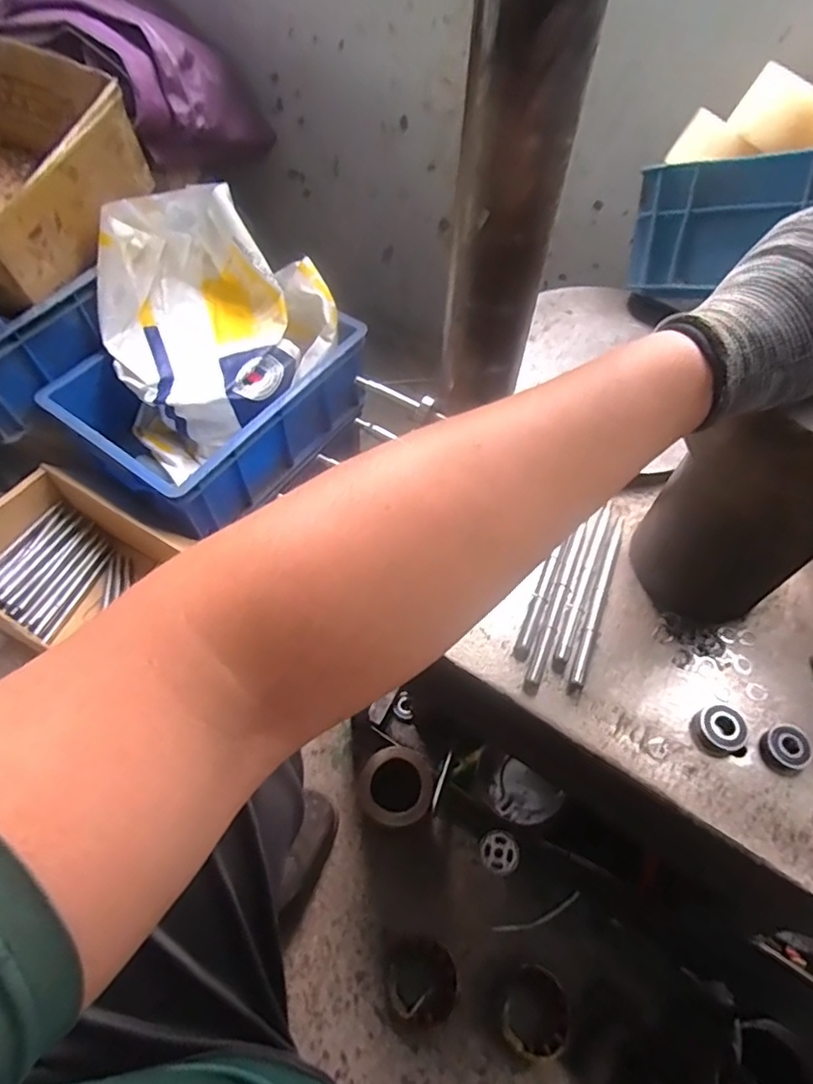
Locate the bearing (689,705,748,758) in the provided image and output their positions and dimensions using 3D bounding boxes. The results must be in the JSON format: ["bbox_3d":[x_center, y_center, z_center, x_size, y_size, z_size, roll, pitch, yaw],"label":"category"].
[{"bbox_3d":[0.231,0.140,0.437,0.035,0.015,0.034,1,59,-1],"label":"bearing"}]

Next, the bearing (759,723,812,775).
[{"bbox_3d":[0.279,0.151,0.433,0.031,0.010,0.033,1,59,-1],"label":"bearing"}]

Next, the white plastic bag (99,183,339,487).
[{"bbox_3d":[-0.292,-0.323,0.881,0.331,0.238,0.273,-33,65,-19],"label":"white plastic bag"}]

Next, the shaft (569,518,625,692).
[{"bbox_3d":[0.160,0.044,0.488,0.011,0.006,0.166,20,60,10],"label":"shaft"}]

